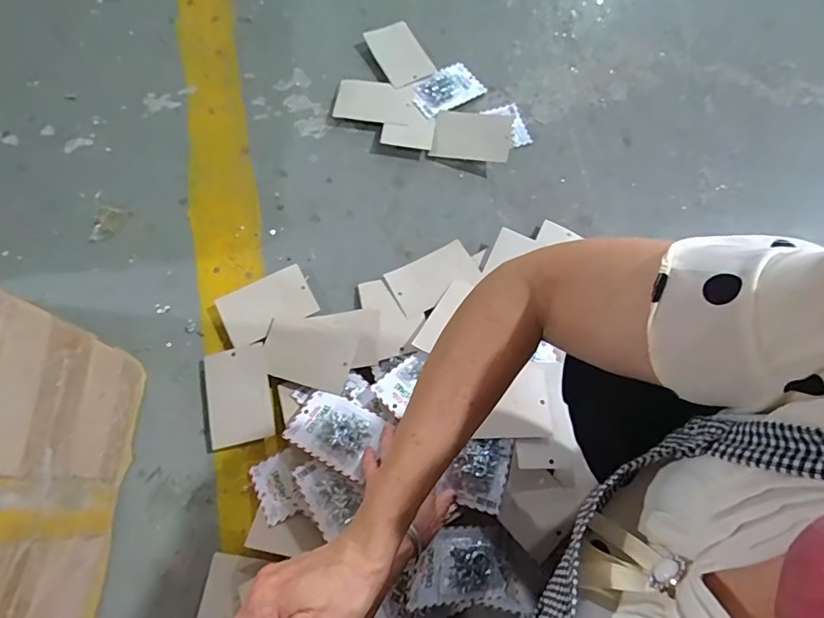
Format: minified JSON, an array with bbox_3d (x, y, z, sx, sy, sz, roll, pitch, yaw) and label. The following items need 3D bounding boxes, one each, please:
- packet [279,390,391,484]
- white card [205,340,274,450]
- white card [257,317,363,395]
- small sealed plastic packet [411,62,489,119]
[{"bbox_3d":[-0.094,0.148,0.574,0.114,0.010,0.080,20,57,24],"label":"packet"},{"bbox_3d":[-0.231,0.114,0.623,0.084,0.005,0.125,-14,74,3],"label":"white card"},{"bbox_3d":[-0.139,0.057,0.630,0.124,0.008,0.087,15,72,8],"label":"white card"},{"bbox_3d":[0.059,-0.376,0.792,0.122,0.011,0.080,-35,77,-12],"label":"small sealed plastic packet"}]

